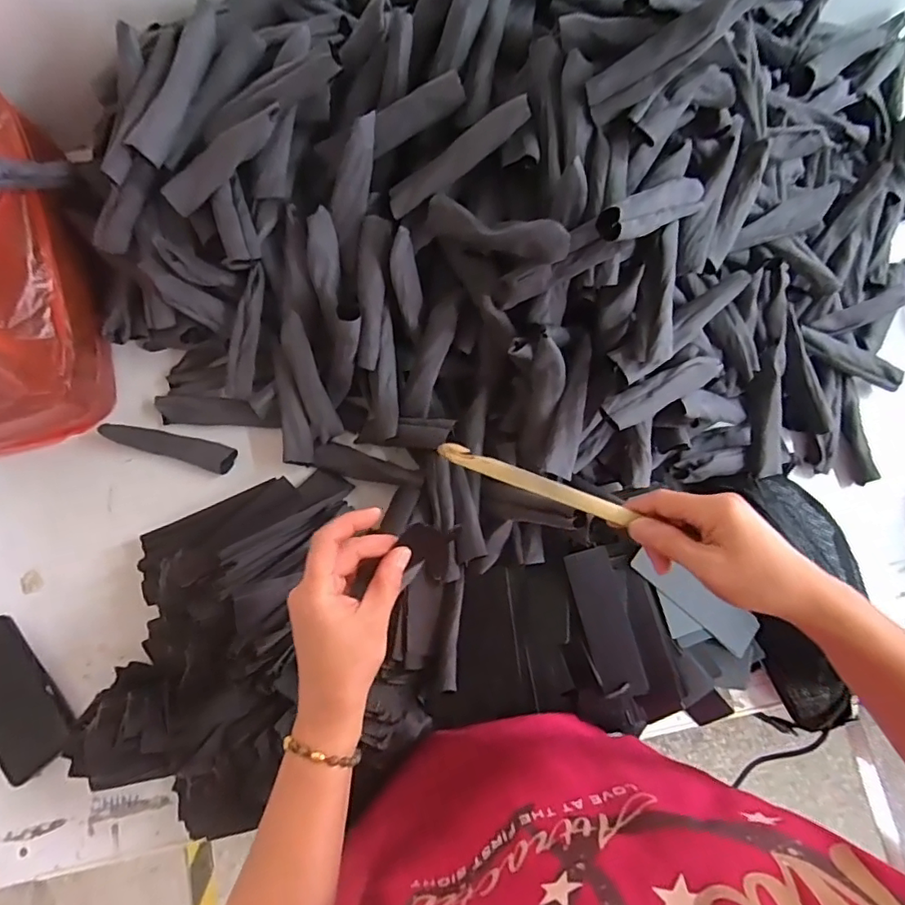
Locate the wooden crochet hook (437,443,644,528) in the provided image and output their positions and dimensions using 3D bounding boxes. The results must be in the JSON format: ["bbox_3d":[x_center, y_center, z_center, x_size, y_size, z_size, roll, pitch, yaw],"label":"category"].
[{"bbox_3d":[0.062,0.023,0.403,0.150,0.011,0.013,21,79,-8],"label":"wooden crochet hook"}]

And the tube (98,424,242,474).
[{"bbox_3d":[-0.334,-0.010,0.637,0.154,0.015,0.033,16,79,3],"label":"tube"}]

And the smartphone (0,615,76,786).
[{"bbox_3d":[-0.476,0.263,0.581,0.081,0.013,0.160,-40,81,-8],"label":"smartphone"}]

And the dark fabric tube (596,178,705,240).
[{"bbox_3d":[0.173,-0.205,0.454,0.147,0.021,0.031,-32,79,-33],"label":"dark fabric tube"}]

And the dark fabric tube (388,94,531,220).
[{"bbox_3d":[0.004,-0.265,0.490,0.147,0.016,0.027,-25,78,28],"label":"dark fabric tube"}]

